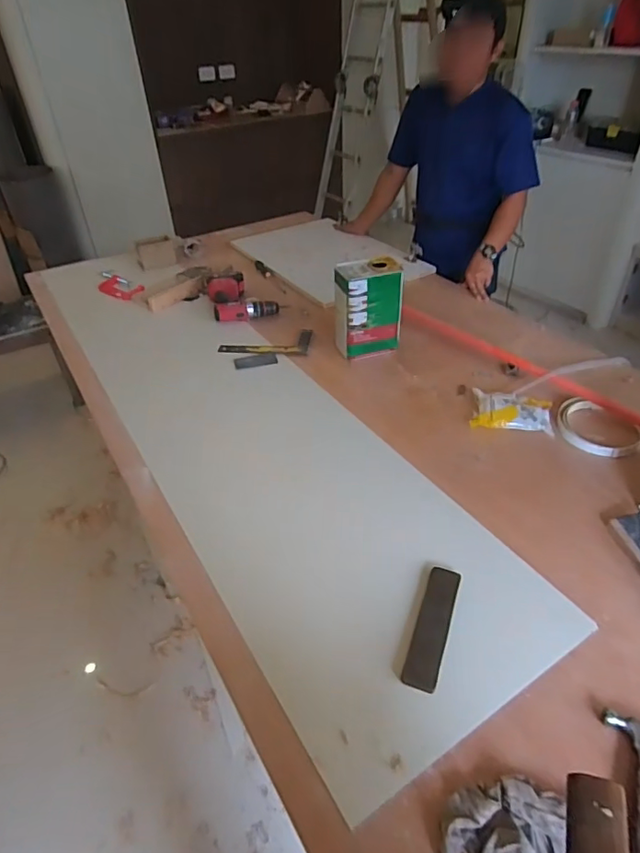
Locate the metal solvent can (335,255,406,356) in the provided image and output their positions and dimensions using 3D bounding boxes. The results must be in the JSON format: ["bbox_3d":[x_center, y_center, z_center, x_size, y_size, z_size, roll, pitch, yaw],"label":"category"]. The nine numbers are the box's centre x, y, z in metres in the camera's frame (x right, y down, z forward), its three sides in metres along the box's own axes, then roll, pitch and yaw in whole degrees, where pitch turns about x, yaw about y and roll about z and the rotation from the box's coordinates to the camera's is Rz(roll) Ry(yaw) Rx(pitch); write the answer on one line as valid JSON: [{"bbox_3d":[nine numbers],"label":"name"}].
[{"bbox_3d":[0.125,-0.302,1.353,0.163,0.220,0.103,-12,40,-12],"label":"metal solvent can"}]

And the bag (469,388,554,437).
[{"bbox_3d":[0.424,-0.038,1.155,0.172,0.053,0.114,4,40,10],"label":"bag"}]

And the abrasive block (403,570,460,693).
[{"bbox_3d":[0.170,0.299,0.787,0.049,0.009,0.197,12,42,19],"label":"abrasive block"}]

